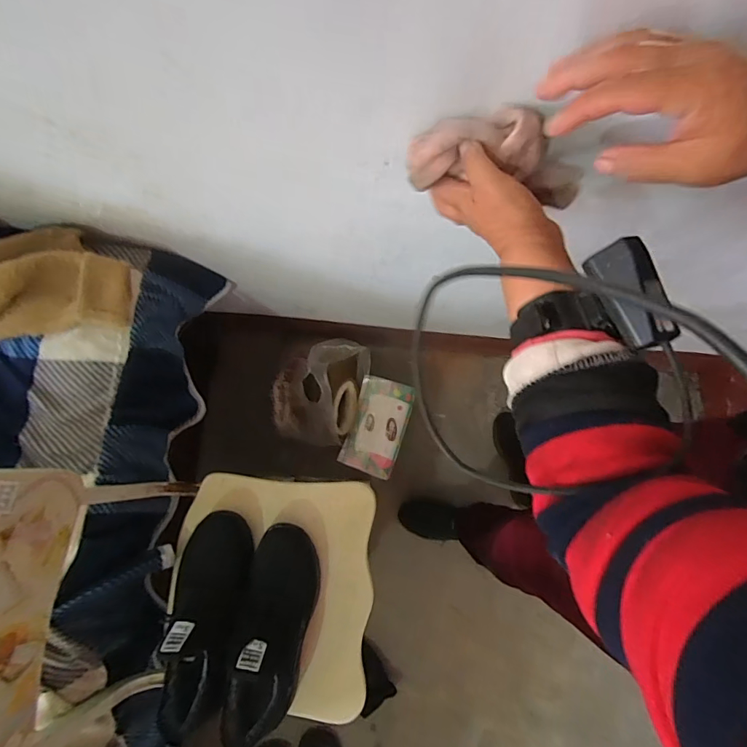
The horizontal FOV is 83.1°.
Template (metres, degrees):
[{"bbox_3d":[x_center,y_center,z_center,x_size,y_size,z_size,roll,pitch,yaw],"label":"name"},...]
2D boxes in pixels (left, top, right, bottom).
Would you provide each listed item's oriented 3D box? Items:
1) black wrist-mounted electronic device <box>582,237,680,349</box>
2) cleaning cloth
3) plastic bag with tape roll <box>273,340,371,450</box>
[{"bbox_3d":[0.166,-0.051,0.269,0.029,0.020,0.069,-19,80,-5],"label":"black wrist-mounted electronic device"},{"bbox_3d":[0.103,-0.181,0.348,0.144,0.064,0.046,10,79,2],"label":"cleaning cloth"},{"bbox_3d":[-0.124,0.031,0.930,0.194,0.146,0.232,18,79,2],"label":"plastic bag with tape roll"}]

